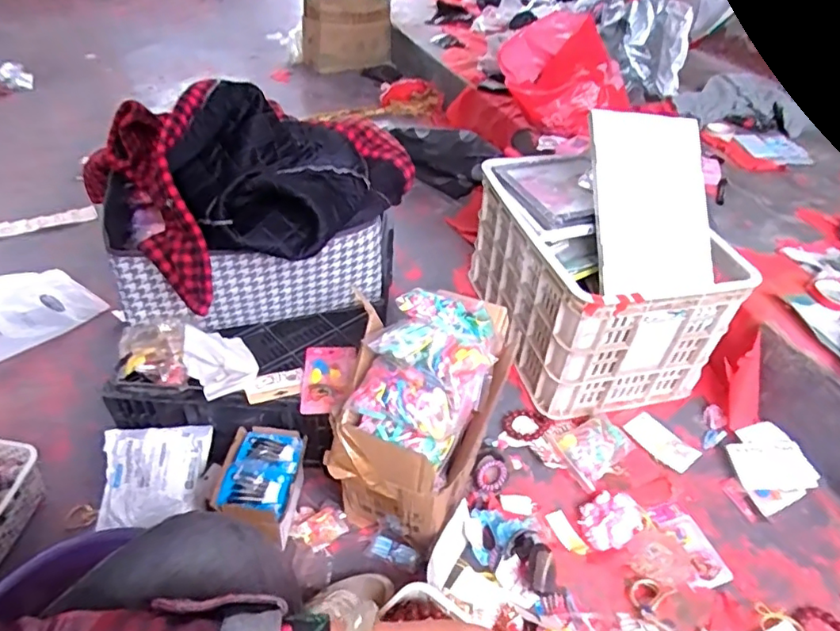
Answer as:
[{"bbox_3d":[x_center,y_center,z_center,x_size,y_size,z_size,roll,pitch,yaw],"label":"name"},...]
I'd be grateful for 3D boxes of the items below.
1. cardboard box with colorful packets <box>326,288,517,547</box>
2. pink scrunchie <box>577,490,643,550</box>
[{"bbox_3d":[0.003,0.147,0.802,0.194,0.288,0.251,13,42,9],"label":"cardboard box with colorful packets"},{"bbox_3d":[0.303,0.326,0.878,0.106,0.038,0.085,-29,51,-32],"label":"pink scrunchie"}]

